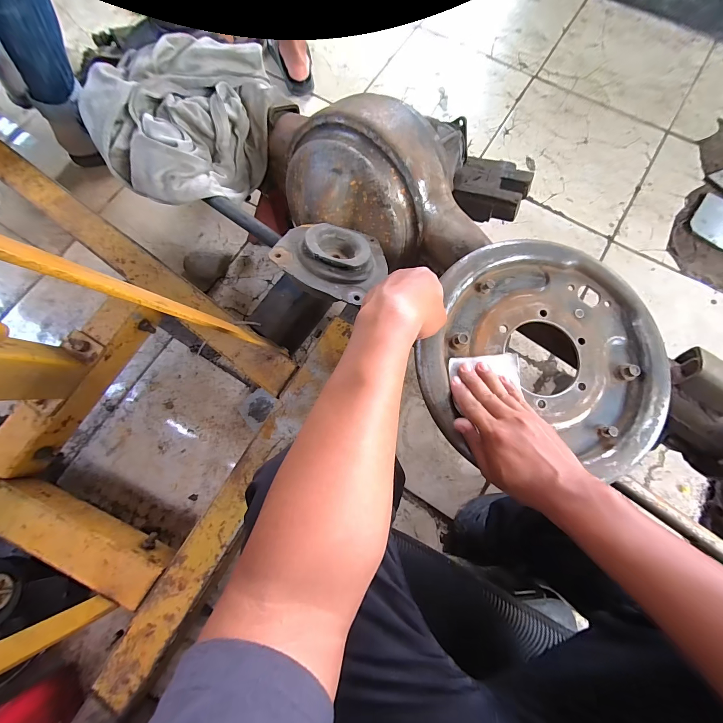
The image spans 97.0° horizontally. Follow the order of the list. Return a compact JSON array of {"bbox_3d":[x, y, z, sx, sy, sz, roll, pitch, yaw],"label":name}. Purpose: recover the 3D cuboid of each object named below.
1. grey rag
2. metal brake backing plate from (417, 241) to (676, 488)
[{"bbox_3d":[-0.264,-0.360,0.484,0.230,0.117,0.247,25,79,7],"label":"grey rag"},{"bbox_3d":[0.218,-0.014,0.383,0.283,0.035,0.260,0,77,2],"label":"metal brake backing plate"}]

